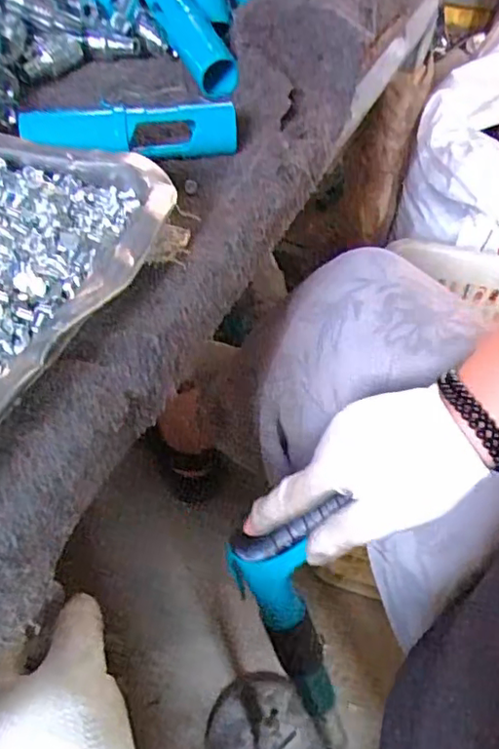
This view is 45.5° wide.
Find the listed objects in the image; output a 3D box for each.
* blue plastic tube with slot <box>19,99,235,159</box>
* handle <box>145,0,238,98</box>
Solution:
[{"bbox_3d":[-0.069,-0.138,0.340,0.121,0.028,0.023,0,50,-3],"label":"blue plastic tube with slot"},{"bbox_3d":[-0.044,-0.245,0.422,0.026,0.027,0.130,-22,69,-20],"label":"handle"}]

